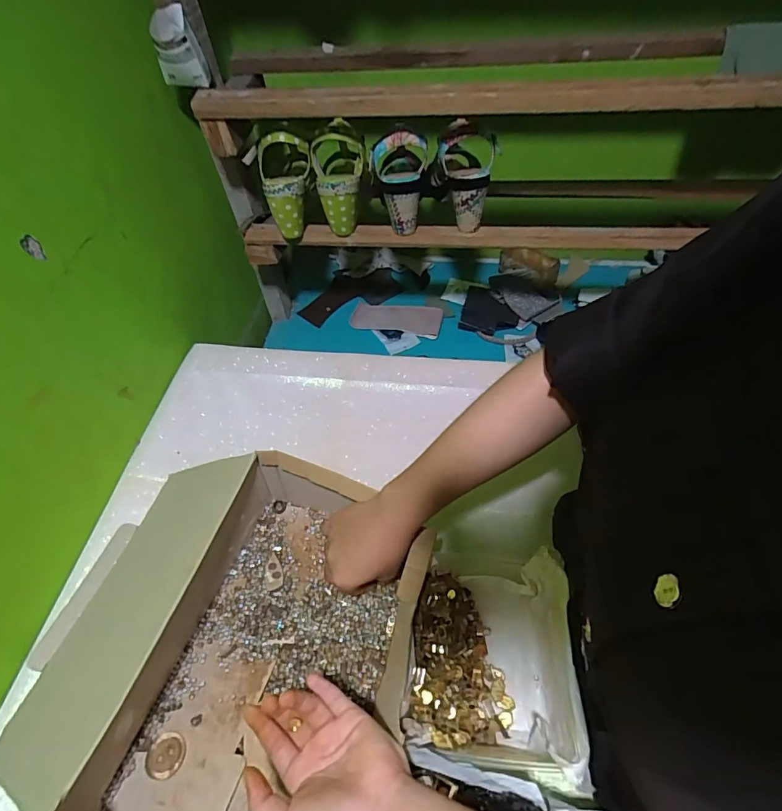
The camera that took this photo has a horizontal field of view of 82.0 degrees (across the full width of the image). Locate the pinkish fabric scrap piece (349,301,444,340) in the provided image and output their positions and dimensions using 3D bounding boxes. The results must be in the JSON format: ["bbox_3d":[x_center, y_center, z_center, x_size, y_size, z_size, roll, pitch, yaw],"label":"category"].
[{"bbox_3d":[0.013,-0.186,0.953,0.185,0.017,0.087,6,53,9],"label":"pinkish fabric scrap piece"}]

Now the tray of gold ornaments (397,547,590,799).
[{"bbox_3d":[0.092,0.237,0.433,0.144,0.081,0.176,5,51,5],"label":"tray of gold ornaments"}]

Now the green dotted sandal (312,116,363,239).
[{"bbox_3d":[-0.078,-0.333,0.679,0.082,0.139,0.061,-4,52,2],"label":"green dotted sandal"}]

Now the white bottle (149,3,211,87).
[{"bbox_3d":[-0.272,-0.459,0.576,0.056,0.077,0.052,-21,53,-12],"label":"white bottle"}]

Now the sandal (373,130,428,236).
[{"bbox_3d":[0.014,-0.335,0.674,0.080,0.137,0.084,-5,52,1],"label":"sandal"}]

